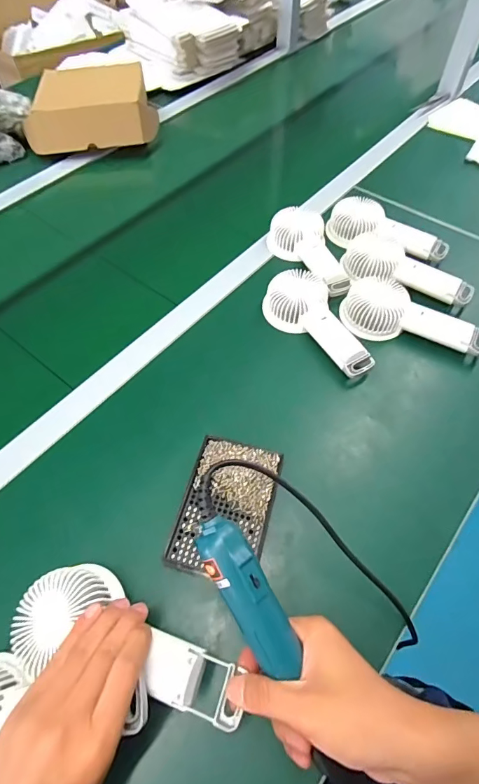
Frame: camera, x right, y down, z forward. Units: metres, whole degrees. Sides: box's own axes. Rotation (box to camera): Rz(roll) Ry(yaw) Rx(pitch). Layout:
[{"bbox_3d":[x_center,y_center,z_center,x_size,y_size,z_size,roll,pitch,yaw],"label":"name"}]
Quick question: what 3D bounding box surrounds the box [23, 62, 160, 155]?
[{"bbox_3d":[-0.289,-0.577,0.820,0.250,0.069,0.209,-1,59,1],"label":"box"}]

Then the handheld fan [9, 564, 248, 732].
[{"bbox_3d":[-0.089,0.200,0.319,0.191,0.040,0.082,16,60,16],"label":"handheld fan"}]

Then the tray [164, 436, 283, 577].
[{"bbox_3d":[-0.013,0.120,0.421,0.087,0.024,0.135,12,60,9],"label":"tray"}]

